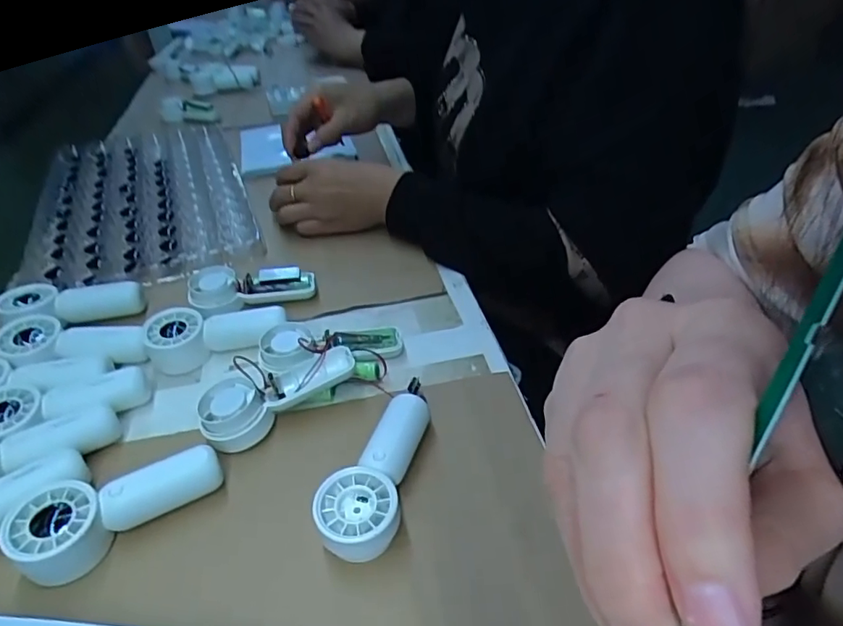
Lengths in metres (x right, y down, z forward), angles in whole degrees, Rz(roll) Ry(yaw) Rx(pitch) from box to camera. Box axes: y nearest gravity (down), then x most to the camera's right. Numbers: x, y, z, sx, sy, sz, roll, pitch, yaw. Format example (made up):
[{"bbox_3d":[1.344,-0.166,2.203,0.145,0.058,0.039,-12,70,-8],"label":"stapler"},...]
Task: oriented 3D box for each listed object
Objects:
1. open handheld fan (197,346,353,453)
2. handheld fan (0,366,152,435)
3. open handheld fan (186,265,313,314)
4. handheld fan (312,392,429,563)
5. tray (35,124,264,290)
[{"bbox_3d":[-0.099,0.061,0.381,0.107,0.034,0.044,-18,41,-17],"label":"open handheld fan"},{"bbox_3d":[-0.259,0.071,0.386,0.111,0.032,0.048,-12,40,-11],"label":"handheld fan"},{"bbox_3d":[-0.153,-0.027,0.488,0.107,0.028,0.033,-12,40,-10],"label":"open handheld fan"},{"bbox_3d":[-0.028,0.099,0.332,0.046,0.032,0.109,6,40,11],"label":"handheld fan"},{"bbox_3d":[-0.340,-0.151,0.665,0.219,0.018,0.397,-17,41,-16],"label":"tray"}]

